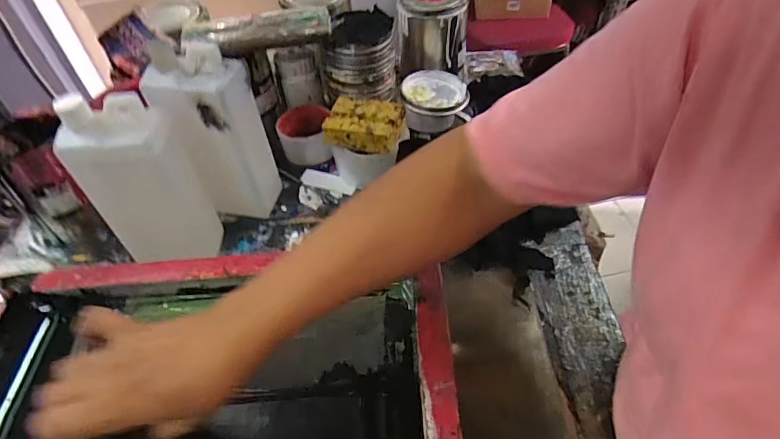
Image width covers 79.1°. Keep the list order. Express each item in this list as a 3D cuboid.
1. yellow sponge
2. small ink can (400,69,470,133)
[{"bbox_3d":[-0.034,-0.121,0.618,0.100,0.042,0.067,9,52,12],"label":"yellow sponge"},{"bbox_3d":[0.066,-0.175,0.709,0.101,0.056,0.094,2,47,7],"label":"small ink can"}]

